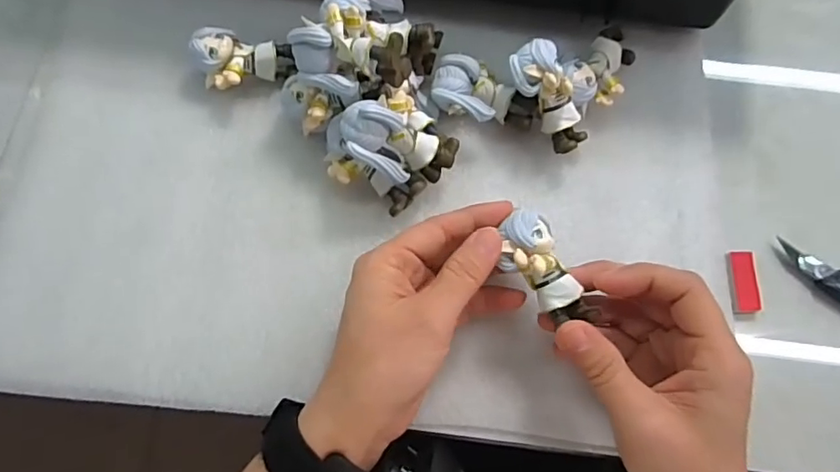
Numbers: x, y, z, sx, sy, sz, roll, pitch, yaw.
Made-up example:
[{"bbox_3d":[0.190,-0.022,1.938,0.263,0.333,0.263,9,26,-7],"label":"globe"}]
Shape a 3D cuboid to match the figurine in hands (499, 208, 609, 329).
[{"bbox_3d":[0.061,0.017,0.264,0.028,0.020,0.060,-31,88,-11],"label":"figurine in hands"}]

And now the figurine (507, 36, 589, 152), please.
[{"bbox_3d":[0.074,-0.076,0.305,0.027,0.022,0.062,-36,110,-12],"label":"figurine"}]

